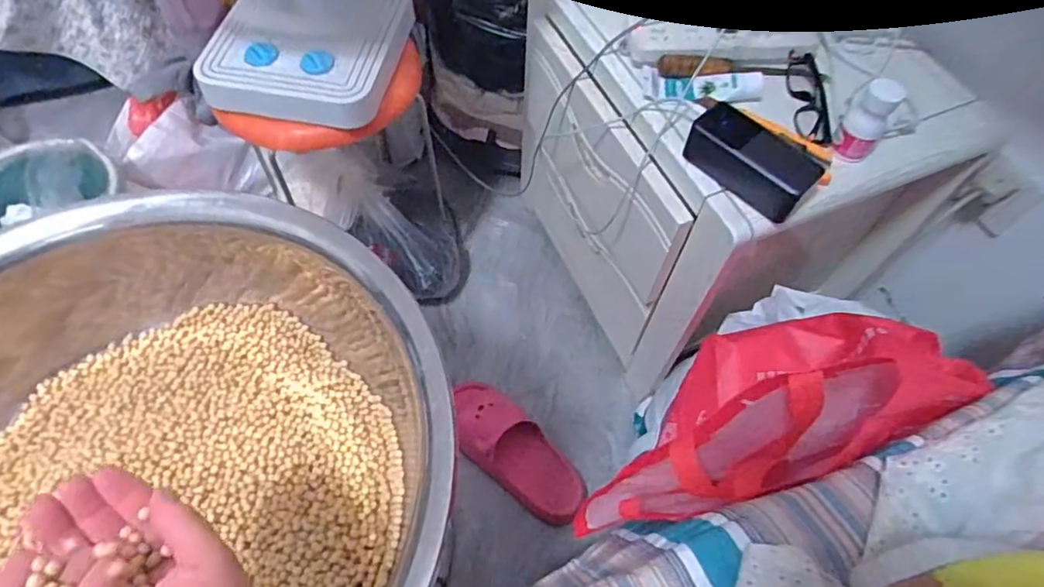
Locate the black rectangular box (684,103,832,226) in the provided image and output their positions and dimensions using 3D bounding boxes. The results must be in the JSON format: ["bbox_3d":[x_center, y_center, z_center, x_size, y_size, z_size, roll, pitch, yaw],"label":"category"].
[{"bbox_3d":[0.237,-0.138,0.614,0.130,0.058,0.054,40,66,20],"label":"black rectangular box"}]

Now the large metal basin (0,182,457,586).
[{"bbox_3d":[-0.270,0.131,0.446,0.448,0.120,0.402,31,63,15],"label":"large metal basin"}]

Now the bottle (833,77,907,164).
[{"bbox_3d":[0.368,-0.180,0.635,0.043,0.089,0.040,31,63,15],"label":"bottle"}]

